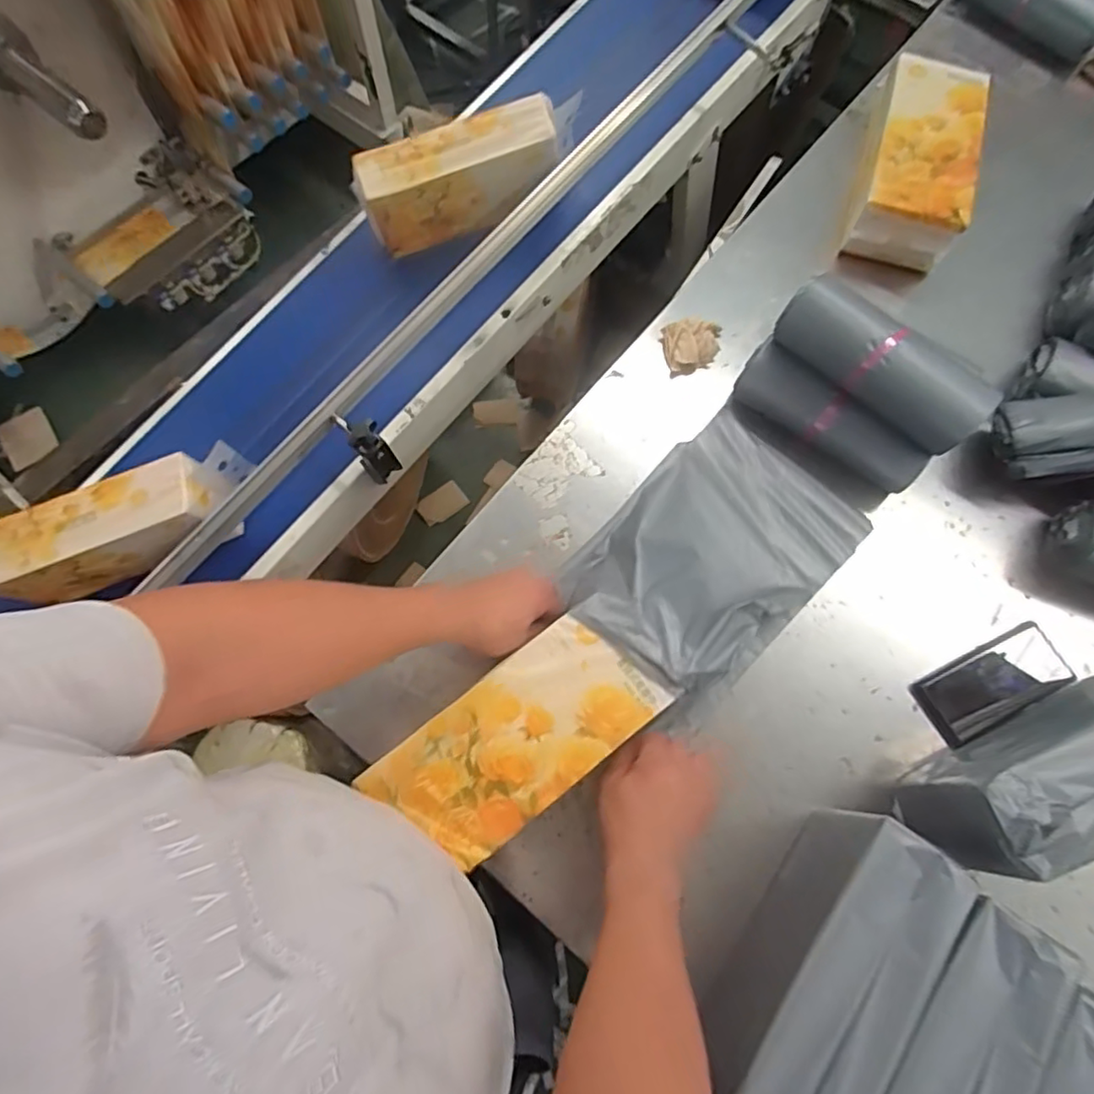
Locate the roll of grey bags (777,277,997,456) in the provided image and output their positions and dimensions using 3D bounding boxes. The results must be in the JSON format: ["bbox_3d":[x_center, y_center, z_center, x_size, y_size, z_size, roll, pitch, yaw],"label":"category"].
[{"bbox_3d":[0.372,-0.207,0.686,0.239,0.061,0.074,38,75,11],"label":"roll of grey bags"}]

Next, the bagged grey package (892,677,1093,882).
[{"bbox_3d":[0.517,0.205,0.591,0.309,0.160,0.092,-21,73,-7],"label":"bagged grey package"}]

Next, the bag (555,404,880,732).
[{"bbox_3d":[0.191,0.001,0.682,0.343,0.107,0.223,-43,77,-13],"label":"bag"}]

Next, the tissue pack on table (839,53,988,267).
[{"bbox_3d":[0.529,-0.553,0.883,0.138,0.106,0.331,19,72,6],"label":"tissue pack on table"}]

